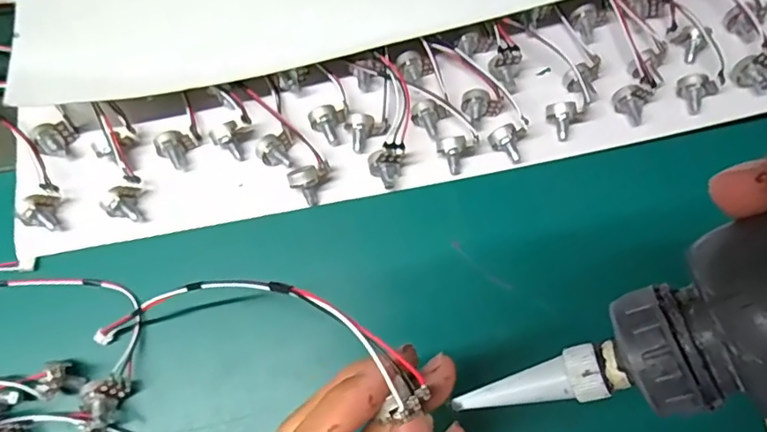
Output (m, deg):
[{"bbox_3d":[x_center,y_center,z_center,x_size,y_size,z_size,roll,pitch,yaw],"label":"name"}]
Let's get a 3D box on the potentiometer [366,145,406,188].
[{"bbox_3d":[0.003,-0.027,0.302,0.021,0.019,0.019,-7,71,-4],"label":"potentiometer"}]

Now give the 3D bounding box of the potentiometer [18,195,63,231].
[{"bbox_3d":[-0.180,-0.002,0.291,0.014,0.018,0.019,-5,71,-4],"label":"potentiometer"}]

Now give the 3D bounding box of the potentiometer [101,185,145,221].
[{"bbox_3d":[-0.137,-0.006,0.296,0.016,0.017,0.020,35,73,10],"label":"potentiometer"}]

